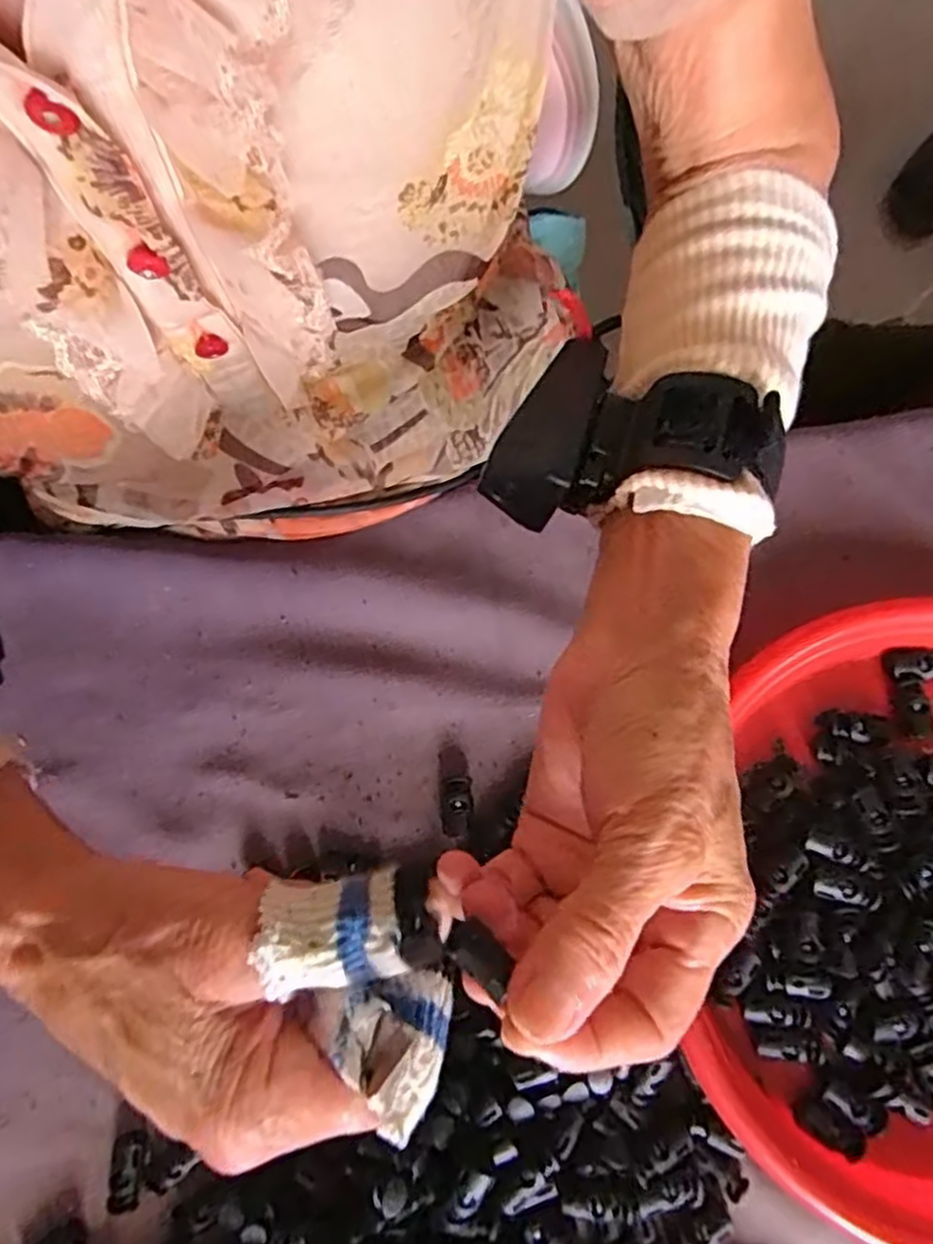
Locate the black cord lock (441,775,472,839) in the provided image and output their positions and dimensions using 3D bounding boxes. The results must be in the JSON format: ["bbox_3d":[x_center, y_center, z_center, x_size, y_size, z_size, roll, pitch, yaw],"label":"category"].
[{"bbox_3d":[-0.005,0.085,0.340,0.013,0.008,0.027,0,77,2],"label":"black cord lock"}]

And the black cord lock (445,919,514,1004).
[{"bbox_3d":[0.003,0.083,0.181,0.009,0.006,0.019,-43,79,-8],"label":"black cord lock"}]

